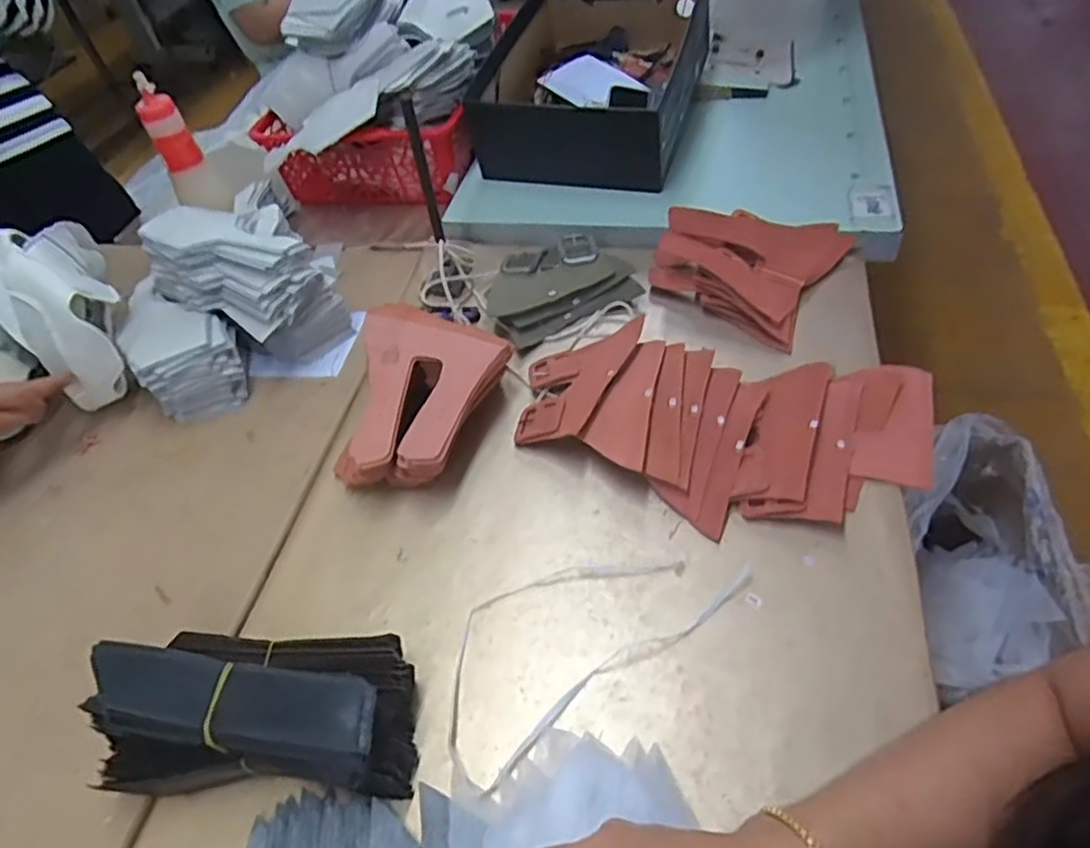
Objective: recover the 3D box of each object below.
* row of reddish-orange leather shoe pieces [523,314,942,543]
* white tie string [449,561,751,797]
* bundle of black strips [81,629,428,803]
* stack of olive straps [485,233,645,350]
[{"bbox_3d":[0.158,0.001,0.624,0.371,0.039,0.199,6,51,14],"label":"row of reddish-orange leather shoe pieces"},{"bbox_3d":[0.024,0.154,0.528,0.255,0.011,0.120,-32,52,-17],"label":"white tie string"},{"bbox_3d":[-0.200,0.195,0.474,0.213,0.093,0.102,-3,49,7],"label":"bundle of black strips"},{"bbox_3d":[0.012,-0.154,0.763,0.156,0.047,0.117,-26,50,-13],"label":"stack of olive straps"}]

